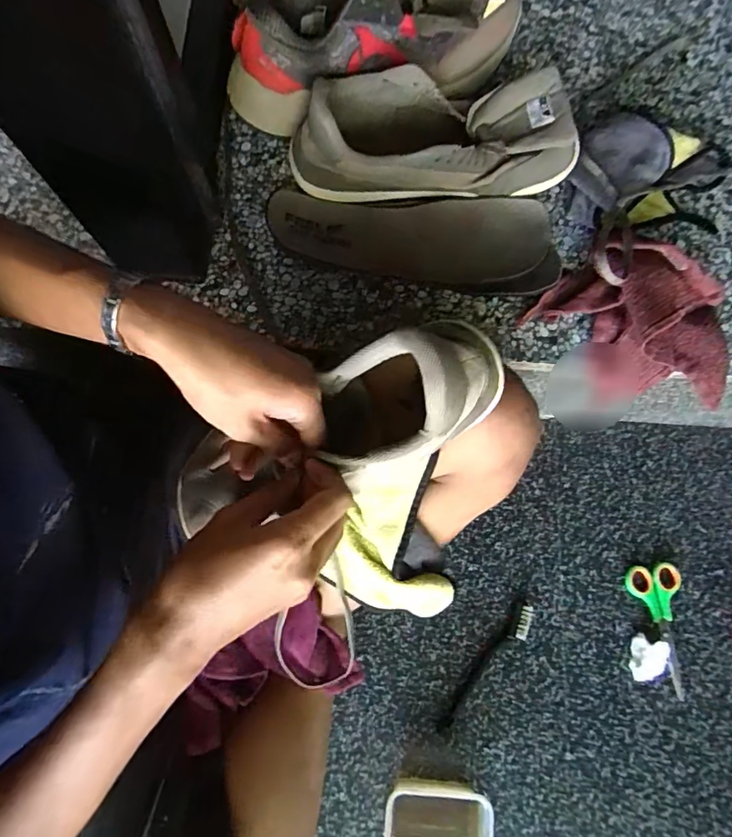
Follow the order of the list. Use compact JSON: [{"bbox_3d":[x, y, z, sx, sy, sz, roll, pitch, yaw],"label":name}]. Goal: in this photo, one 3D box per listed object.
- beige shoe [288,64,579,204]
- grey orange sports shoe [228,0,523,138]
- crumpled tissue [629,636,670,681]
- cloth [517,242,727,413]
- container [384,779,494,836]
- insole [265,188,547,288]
[{"bbox_3d":[0.064,-0.269,0.496,0.270,0.089,0.099,-2,76,-2],"label":"beige shoe"},{"bbox_3d":[0.010,-0.370,0.508,0.296,0.112,0.109,-11,77,-4],"label":"grey orange sports shoe"},{"bbox_3d":[0.330,0.282,0.590,0.036,0.019,0.047,11,76,1],"label":"crumpled tissue"},{"bbox_3d":[0.254,-0.088,0.495,0.182,0.086,0.130,3,76,-1],"label":"cloth"},{"bbox_3d":[0.072,0.424,0.530,0.108,0.059,0.085,2,76,-1],"label":"container"},{"bbox_3d":[0.044,-0.178,0.505,0.268,0.022,0.089,1,76,-2],"label":"insole"}]

